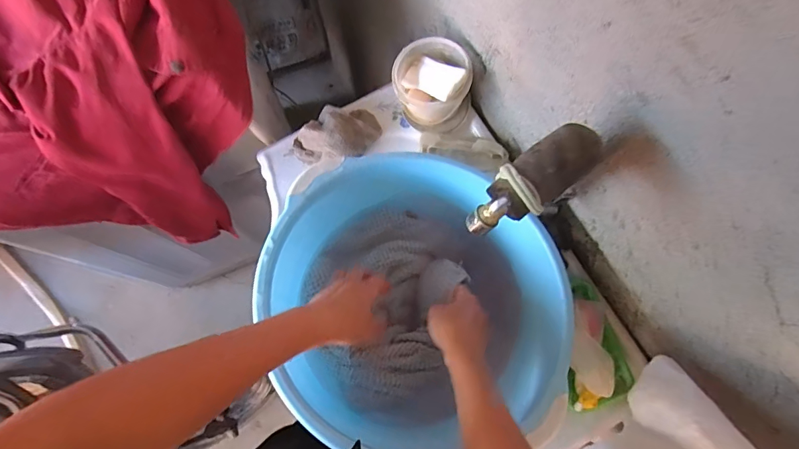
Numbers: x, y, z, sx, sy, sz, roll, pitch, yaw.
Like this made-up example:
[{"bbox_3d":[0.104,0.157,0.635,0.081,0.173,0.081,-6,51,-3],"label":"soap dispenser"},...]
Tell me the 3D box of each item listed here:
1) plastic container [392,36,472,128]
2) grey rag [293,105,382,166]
[{"bbox_3d":[0.047,-0.214,0.659,0.110,0.087,0.108,0,75,-1],"label":"plastic container"},{"bbox_3d":[-0.099,-0.141,0.680,0.139,0.040,0.083,-3,75,-2],"label":"grey rag"}]

